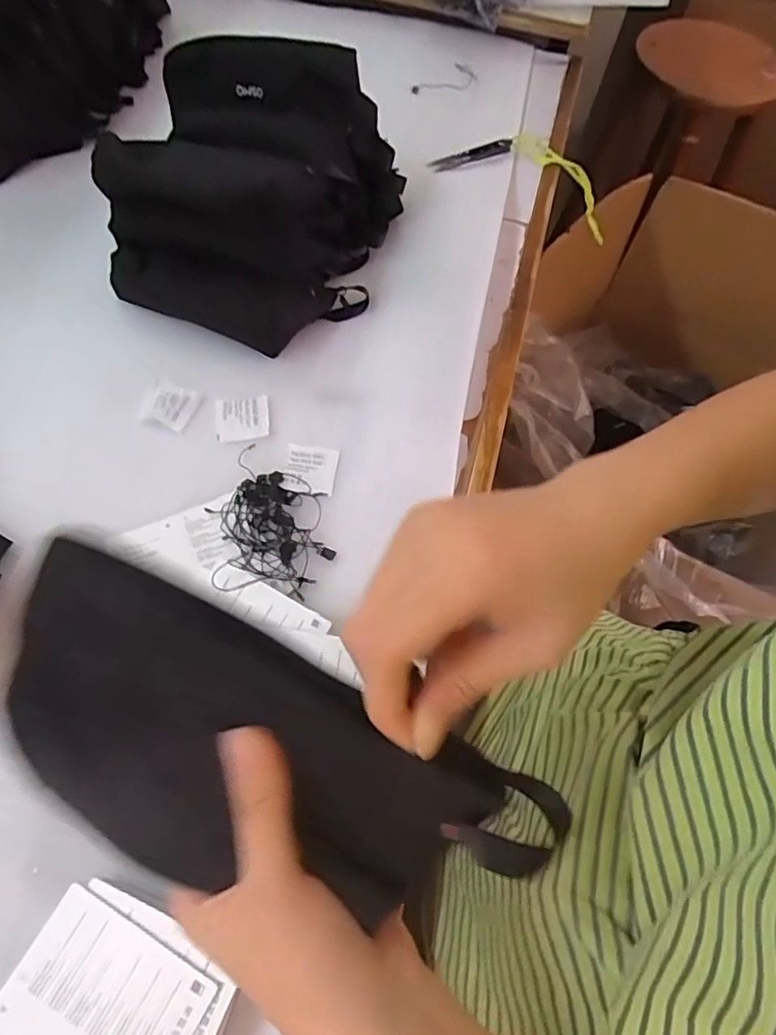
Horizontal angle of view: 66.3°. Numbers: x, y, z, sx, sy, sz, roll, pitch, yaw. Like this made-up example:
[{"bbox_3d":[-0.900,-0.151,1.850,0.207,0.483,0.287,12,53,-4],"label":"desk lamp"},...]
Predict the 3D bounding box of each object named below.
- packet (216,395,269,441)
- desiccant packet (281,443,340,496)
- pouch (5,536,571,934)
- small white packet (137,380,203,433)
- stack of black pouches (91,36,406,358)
[{"bbox_3d":[-0.115,-0.078,0.470,0.041,0.007,0.038,-6,64,-7],"label":"packet"},{"bbox_3d":[-0.059,-0.037,0.450,0.038,0.004,0.043,8,63,0],"label":"desiccant packet"},{"bbox_3d":[-0.043,0.092,0.222,0.203,0.035,0.087,25,89,-2],"label":"pouch"},{"bbox_3d":[-0.168,-0.087,0.460,0.038,0.006,0.036,18,63,5],"label":"small white packet"},{"bbox_3d":[-0.114,-0.278,0.503,0.219,0.121,0.230,16,63,4],"label":"stack of black pouches"}]

